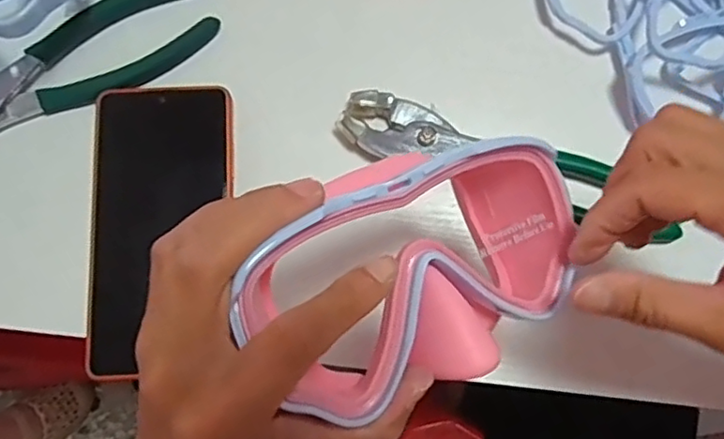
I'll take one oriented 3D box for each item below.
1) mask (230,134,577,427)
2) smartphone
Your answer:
[{"bbox_3d":[0.018,0.017,0.250,0.147,0.060,0.085,-23,98,-23],"label":"mask"},{"bbox_3d":[-0.112,0.003,0.348,0.078,0.010,0.158,-2,77,-1],"label":"smartphone"}]

